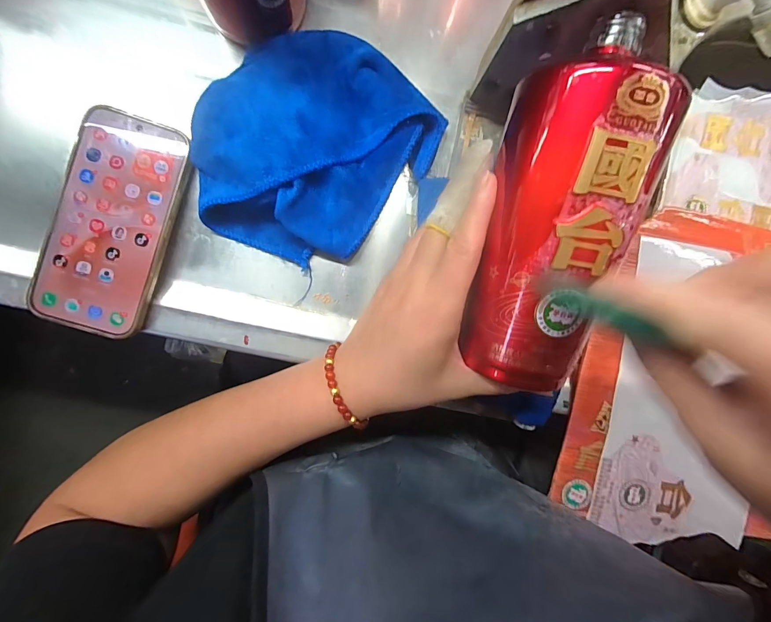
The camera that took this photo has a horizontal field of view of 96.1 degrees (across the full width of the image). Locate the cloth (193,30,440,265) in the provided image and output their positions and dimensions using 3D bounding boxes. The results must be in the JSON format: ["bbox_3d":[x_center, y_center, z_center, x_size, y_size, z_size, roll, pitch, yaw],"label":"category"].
[{"bbox_3d":[-0.049,-0.117,0.251,0.153,0.033,0.170,26,93,-7],"label":"cloth"}]

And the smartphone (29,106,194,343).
[{"bbox_3d":[-0.199,-0.063,0.252,0.075,0.007,0.157,18,90,-10],"label":"smartphone"}]

